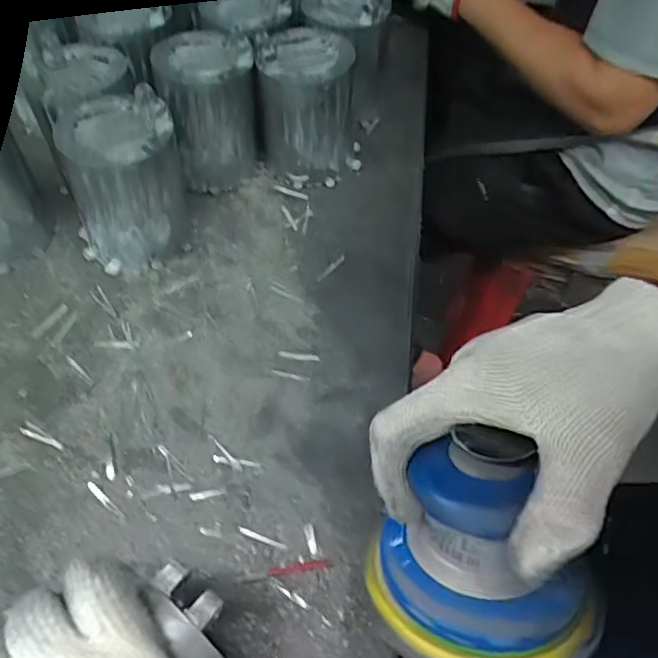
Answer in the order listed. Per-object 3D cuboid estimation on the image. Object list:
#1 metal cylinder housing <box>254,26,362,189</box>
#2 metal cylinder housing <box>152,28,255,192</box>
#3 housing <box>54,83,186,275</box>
[{"bbox_3d":[-0.016,-0.212,0.554,0.097,0.116,0.097,0,54,-1],"label":"metal cylinder housing"},{"bbox_3d":[-0.108,-0.196,0.542,0.077,0.116,0.081,2,57,-3],"label":"metal cylinder housing"},{"bbox_3d":[-0.168,-0.118,0.488,0.095,0.119,0.087,-16,55,-12],"label":"housing"}]

